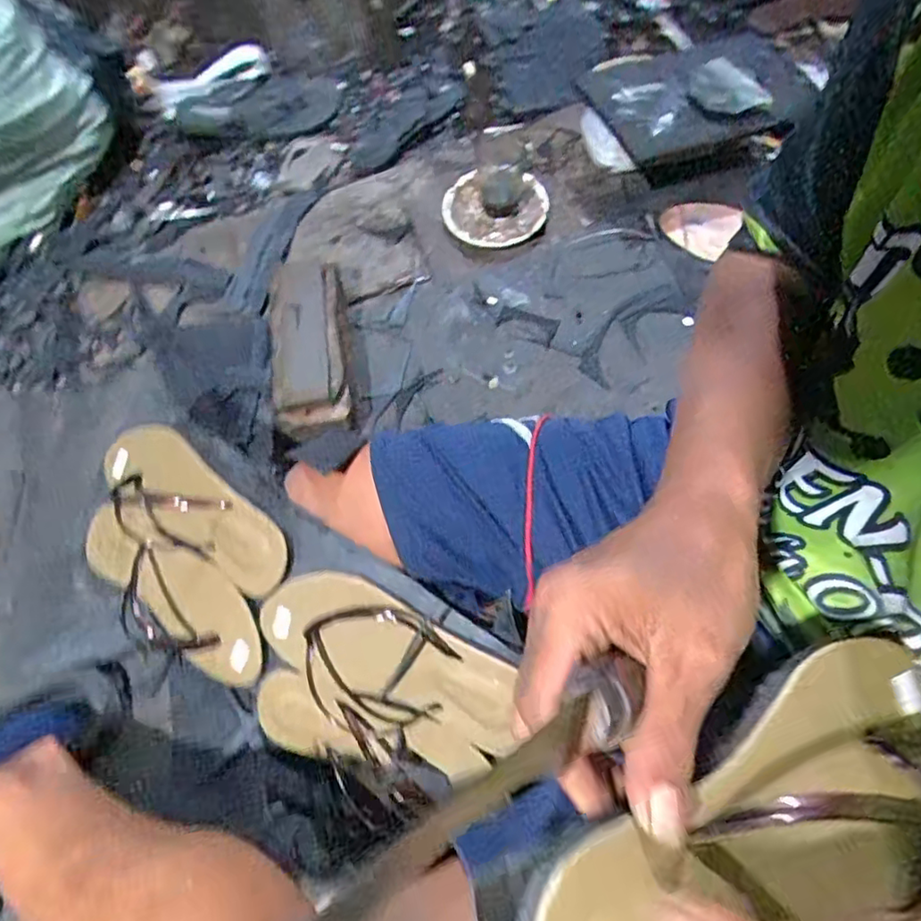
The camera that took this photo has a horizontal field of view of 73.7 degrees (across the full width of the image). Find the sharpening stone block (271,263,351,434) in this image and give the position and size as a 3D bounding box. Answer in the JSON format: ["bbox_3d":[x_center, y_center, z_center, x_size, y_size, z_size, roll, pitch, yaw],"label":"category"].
[{"bbox_3d":[-0.177,-0.141,0.725,0.086,0.065,0.236,-10,65,-1],"label":"sharpening stone block"}]

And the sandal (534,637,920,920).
[{"bbox_3d":[0.121,0.128,0.215,0.223,0.040,0.075,-14,63,-32],"label":"sandal"}]

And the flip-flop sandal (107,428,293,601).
[{"bbox_3d":[-0.257,0.044,0.568,0.232,0.045,0.089,35,98,18],"label":"flip-flop sandal"}]

